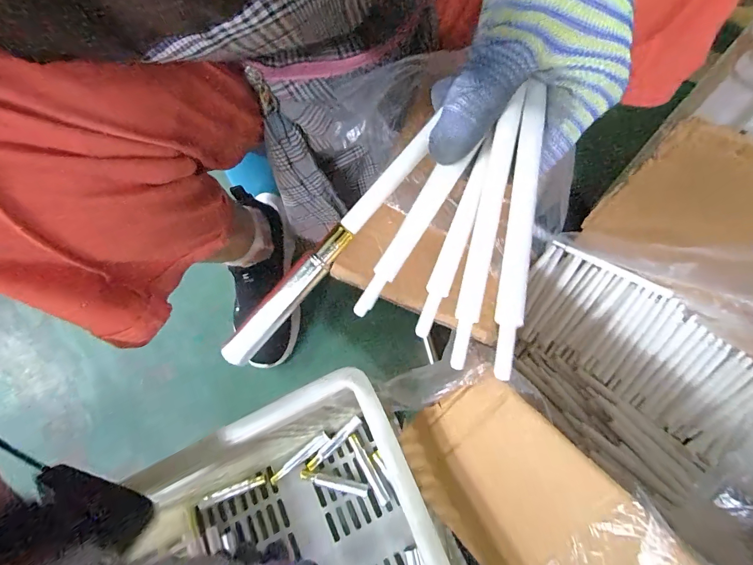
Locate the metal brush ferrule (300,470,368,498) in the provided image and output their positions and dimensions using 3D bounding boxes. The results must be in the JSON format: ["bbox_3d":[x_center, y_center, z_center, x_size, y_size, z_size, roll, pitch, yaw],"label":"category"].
[{"bbox_3d":[-0.053,0.251,0.450,0.085,0.017,0.015,11,68,7],"label":"metal brush ferrule"}]

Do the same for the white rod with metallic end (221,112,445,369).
[{"bbox_3d":[-0.022,-0.018,0.177,0.012,0.009,0.149,41,91,17],"label":"white rod with metallic end"}]

